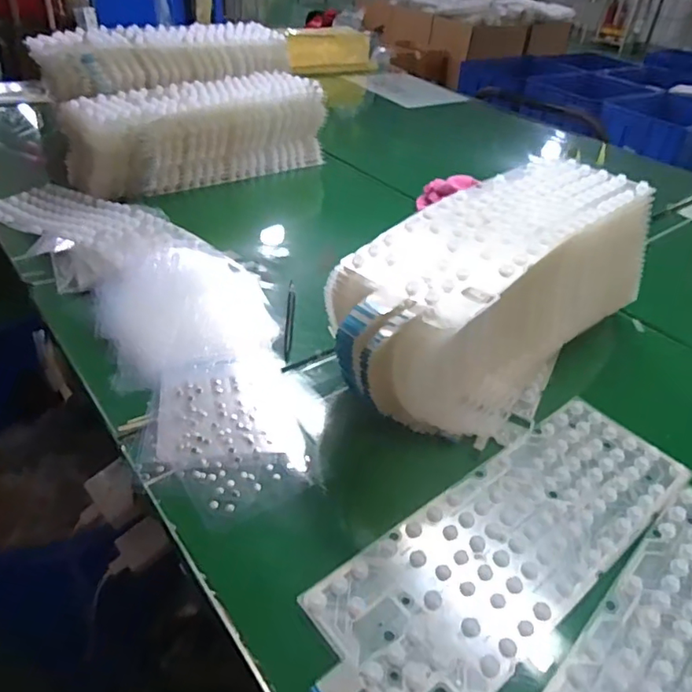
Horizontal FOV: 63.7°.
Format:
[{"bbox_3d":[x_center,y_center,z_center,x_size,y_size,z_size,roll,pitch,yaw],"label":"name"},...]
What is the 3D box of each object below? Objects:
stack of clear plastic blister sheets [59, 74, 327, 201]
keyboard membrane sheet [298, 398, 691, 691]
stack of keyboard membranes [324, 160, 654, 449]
[{"bbox_3d":[-0.236,-0.363,0.948,0.427,0.127,0.121,-27,49,-35],"label":"stack of clear plastic blister sheets"},{"bbox_3d":[0.132,0.147,0.429,0.361,0.006,0.125,-24,47,-32],"label":"keyboard membrane sheet"},{"bbox_3d":[0.151,-0.045,0.543,0.354,0.170,0.144,-27,49,-35],"label":"stack of keyboard membranes"}]

